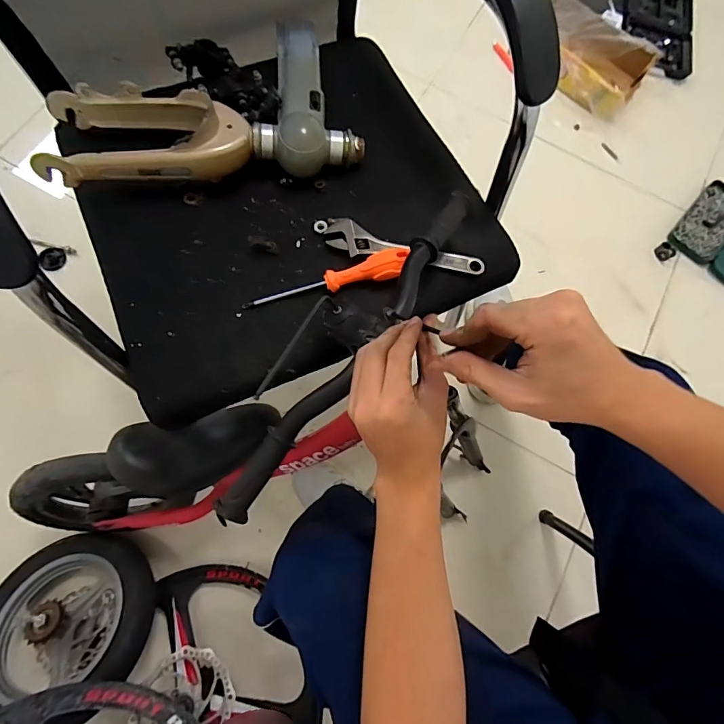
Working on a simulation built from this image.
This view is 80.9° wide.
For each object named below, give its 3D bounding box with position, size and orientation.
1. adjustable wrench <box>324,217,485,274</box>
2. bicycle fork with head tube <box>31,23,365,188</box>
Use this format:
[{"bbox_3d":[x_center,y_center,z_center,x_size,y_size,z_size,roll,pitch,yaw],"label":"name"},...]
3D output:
[{"bbox_3d":[0.049,-0.131,0.510,0.193,0.015,0.044,18,73,0],"label":"adjustable wrench"},{"bbox_3d":[-0.200,-0.333,0.528,0.362,0.063,0.241,-10,75,-8],"label":"bicycle fork with head tube"}]

